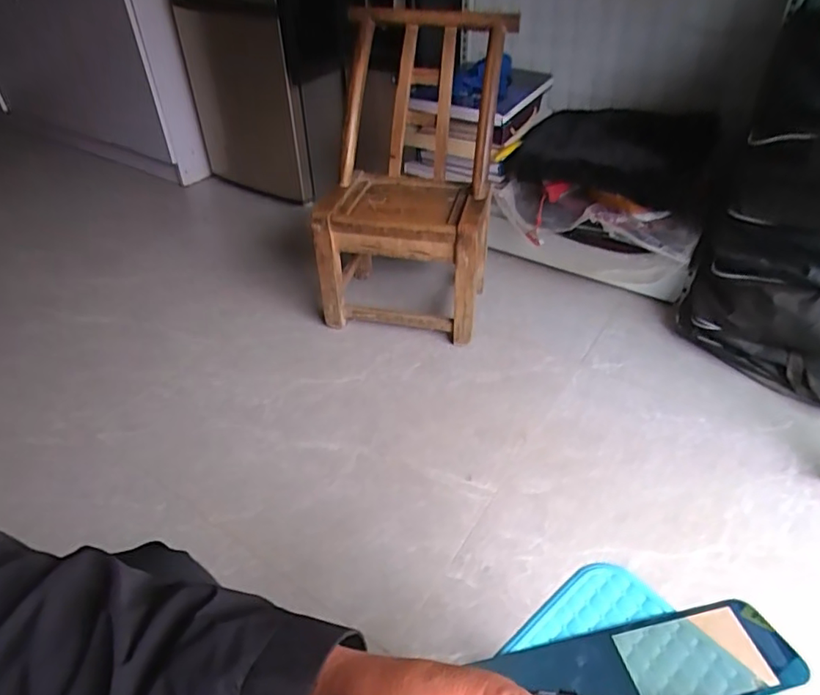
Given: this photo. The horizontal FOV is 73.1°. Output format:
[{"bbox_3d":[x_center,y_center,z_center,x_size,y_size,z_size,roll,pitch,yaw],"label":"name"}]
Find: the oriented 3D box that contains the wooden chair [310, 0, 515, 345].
[{"bbox_3d":[0.001,-0.392,1.341,0.397,0.680,0.354,10,42,12],"label":"wooden chair"}]

